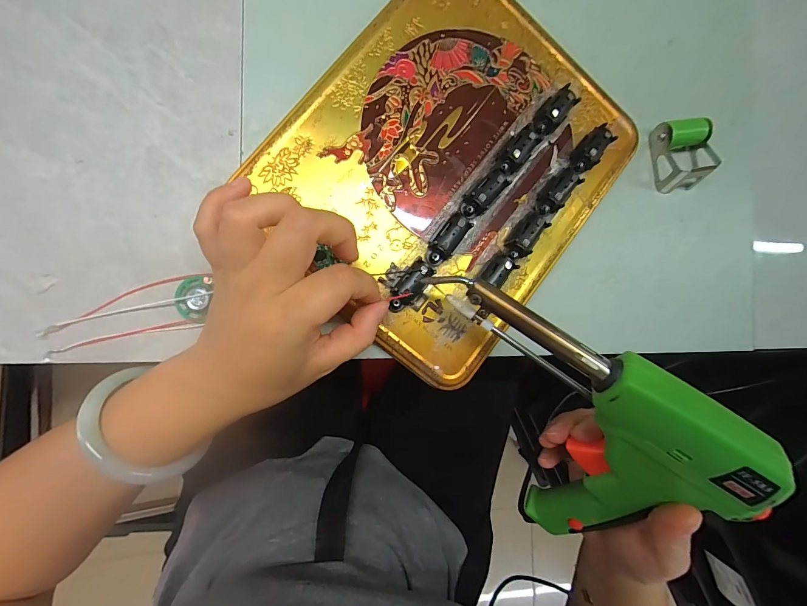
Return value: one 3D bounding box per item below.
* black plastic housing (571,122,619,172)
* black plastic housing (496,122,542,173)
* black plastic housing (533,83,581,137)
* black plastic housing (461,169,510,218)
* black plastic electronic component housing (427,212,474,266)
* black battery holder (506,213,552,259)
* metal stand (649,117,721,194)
[{"bbox_3d":[0.128,-0.103,0.236,0.018,0.014,0.032,44,83,-7],"label":"black plastic housing"},{"bbox_3d":[0.077,-0.101,0.226,0.015,0.015,0.038,45,83,-7],"label":"black plastic housing"},{"bbox_3d":[0.100,-0.126,0.231,0.032,0.015,0.015,-43,96,-8],"label":"black plastic housing"},{"bbox_3d":[0.051,-0.069,0.222,0.016,0.015,0.034,40,83,-7],"label":"black plastic housing"},{"bbox_3d":[0.029,-0.040,0.219,0.015,0.014,0.038,39,83,-7],"label":"black plastic electronic component housing"},{"bbox_3d":[0.081,-0.045,0.228,0.017,0.015,0.035,37,84,-8],"label":"black battery holder"},{"bbox_3d":[0.212,-0.112,0.260,0.040,0.022,0.049,-10,91,-10],"label":"metal stand"}]

